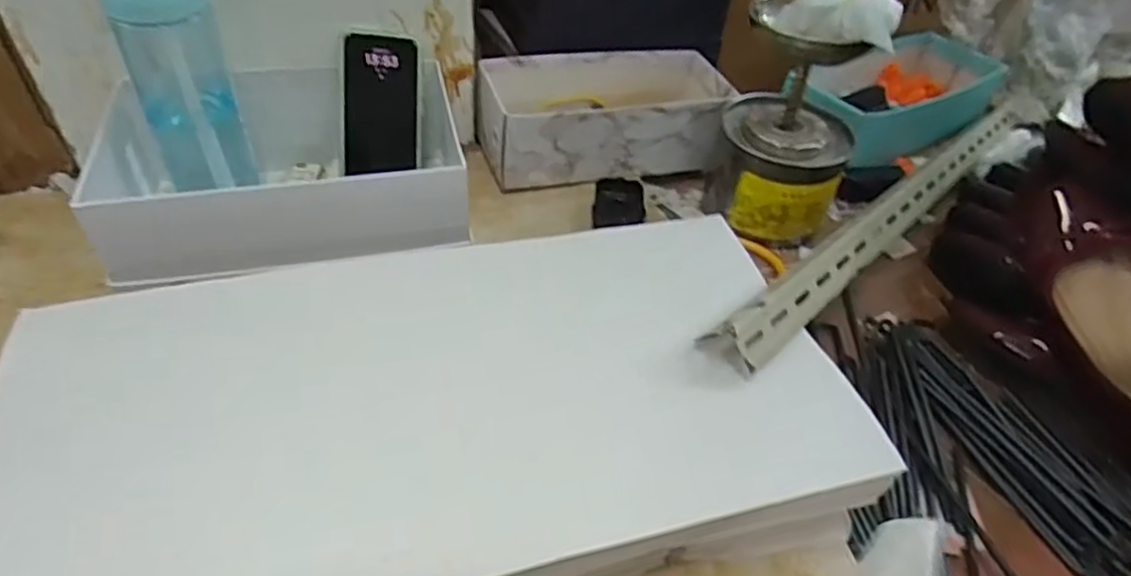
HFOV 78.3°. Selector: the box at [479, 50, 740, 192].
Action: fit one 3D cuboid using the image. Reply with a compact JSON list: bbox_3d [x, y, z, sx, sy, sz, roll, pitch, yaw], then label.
[{"bbox_3d":[0.043,-0.196,0.785,0.274,0.082,0.142,-7,47,-14],"label":"box"}]

